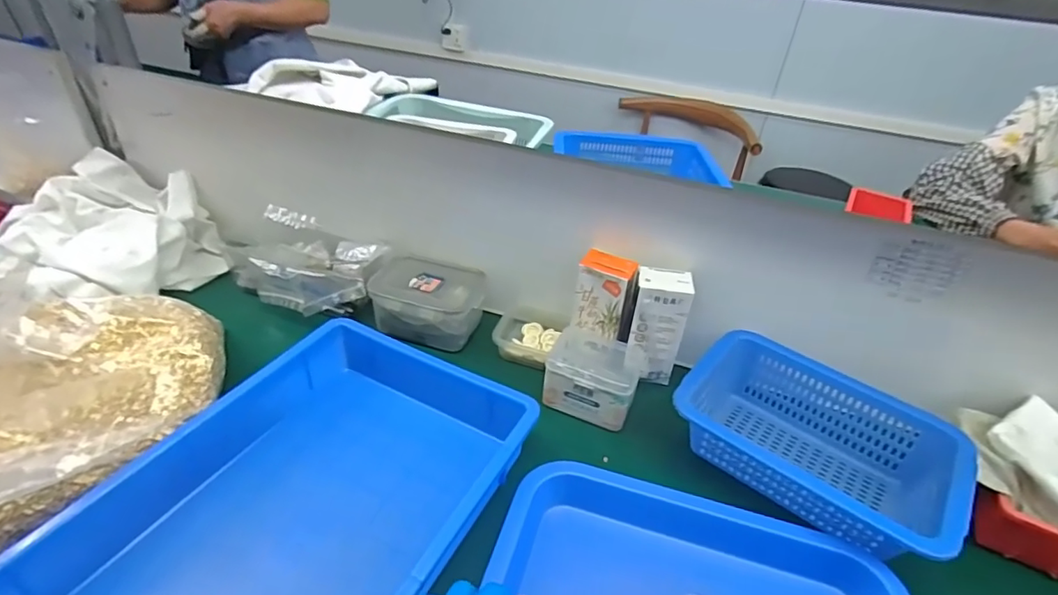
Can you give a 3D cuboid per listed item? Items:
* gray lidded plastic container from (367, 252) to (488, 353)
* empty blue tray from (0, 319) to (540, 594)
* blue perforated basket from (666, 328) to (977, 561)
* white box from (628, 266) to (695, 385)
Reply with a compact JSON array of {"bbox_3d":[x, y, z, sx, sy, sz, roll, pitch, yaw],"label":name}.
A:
[{"bbox_3d":[-0.123,0.006,0.637,0.130,0.064,0.097,14,37,11],"label":"gray lidded plastic container"},{"bbox_3d":[-0.184,0.176,0.413,0.235,0.081,0.373,22,40,22],"label":"empty blue tray"},{"bbox_3d":[0.258,0.135,0.494,0.225,0.074,0.146,30,43,30],"label":"blue perforated basket"},{"bbox_3d":[0.136,0.031,0.570,0.055,0.120,0.035,13,37,11],"label":"white box"}]

